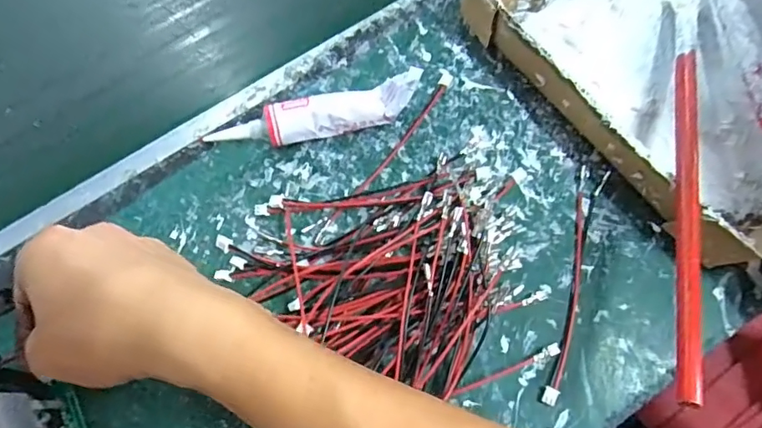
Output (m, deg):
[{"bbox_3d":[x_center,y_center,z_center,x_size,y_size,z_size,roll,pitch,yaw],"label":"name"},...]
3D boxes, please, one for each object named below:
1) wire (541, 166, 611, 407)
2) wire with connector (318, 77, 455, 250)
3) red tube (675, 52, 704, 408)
[{"bbox_3d":[0.109,0.036,0.288,0.014,0.005,0.137,14,71,8],"label":"wire"},{"bbox_3d":[0.004,-0.037,0.317,0.008,0.005,0.137,34,75,14],"label":"wire with connector"},{"bbox_3d":[0.152,-0.010,0.257,0.010,0.007,0.207,15,59,8],"label":"red tube"}]

